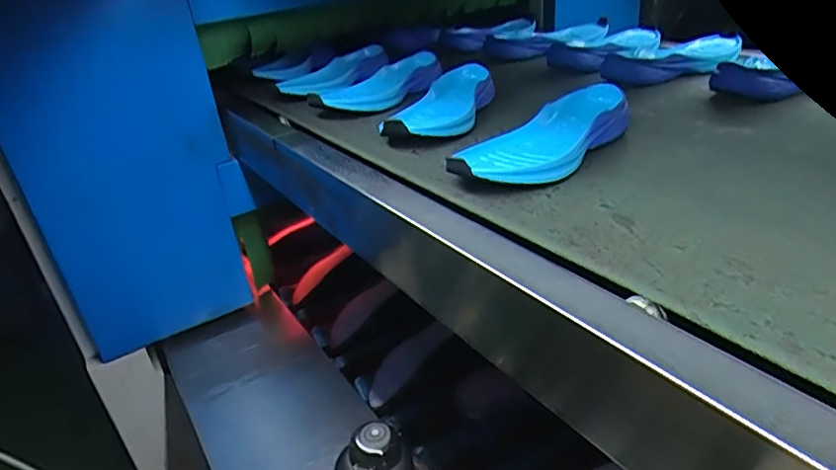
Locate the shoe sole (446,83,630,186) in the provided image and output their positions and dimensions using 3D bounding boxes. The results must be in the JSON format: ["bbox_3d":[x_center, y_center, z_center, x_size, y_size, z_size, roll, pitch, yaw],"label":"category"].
[{"bbox_3d":[0.140,-0.106,0.608,0.104,0.043,0.268,19,37,38],"label":"shoe sole"}]

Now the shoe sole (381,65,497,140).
[{"bbox_3d":[0.037,-0.178,0.754,0.095,0.044,0.254,6,30,21],"label":"shoe sole"}]

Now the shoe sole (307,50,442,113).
[{"bbox_3d":[-0.055,-0.238,0.878,0.095,0.046,0.259,15,35,34],"label":"shoe sole"}]

